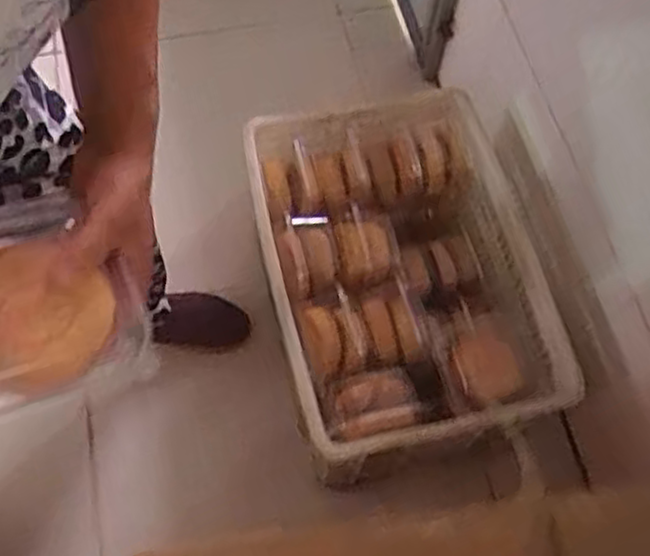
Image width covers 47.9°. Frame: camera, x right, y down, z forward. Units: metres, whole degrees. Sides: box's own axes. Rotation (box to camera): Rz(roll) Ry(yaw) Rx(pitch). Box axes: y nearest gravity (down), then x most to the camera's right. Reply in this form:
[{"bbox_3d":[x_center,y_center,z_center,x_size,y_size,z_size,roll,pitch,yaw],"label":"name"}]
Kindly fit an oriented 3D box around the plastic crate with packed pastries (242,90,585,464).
[{"bbox_3d":[0.106,-0.010,1.084,0.362,0.181,0.526,-11,64,-8],"label":"plastic crate with packed pastries"}]

